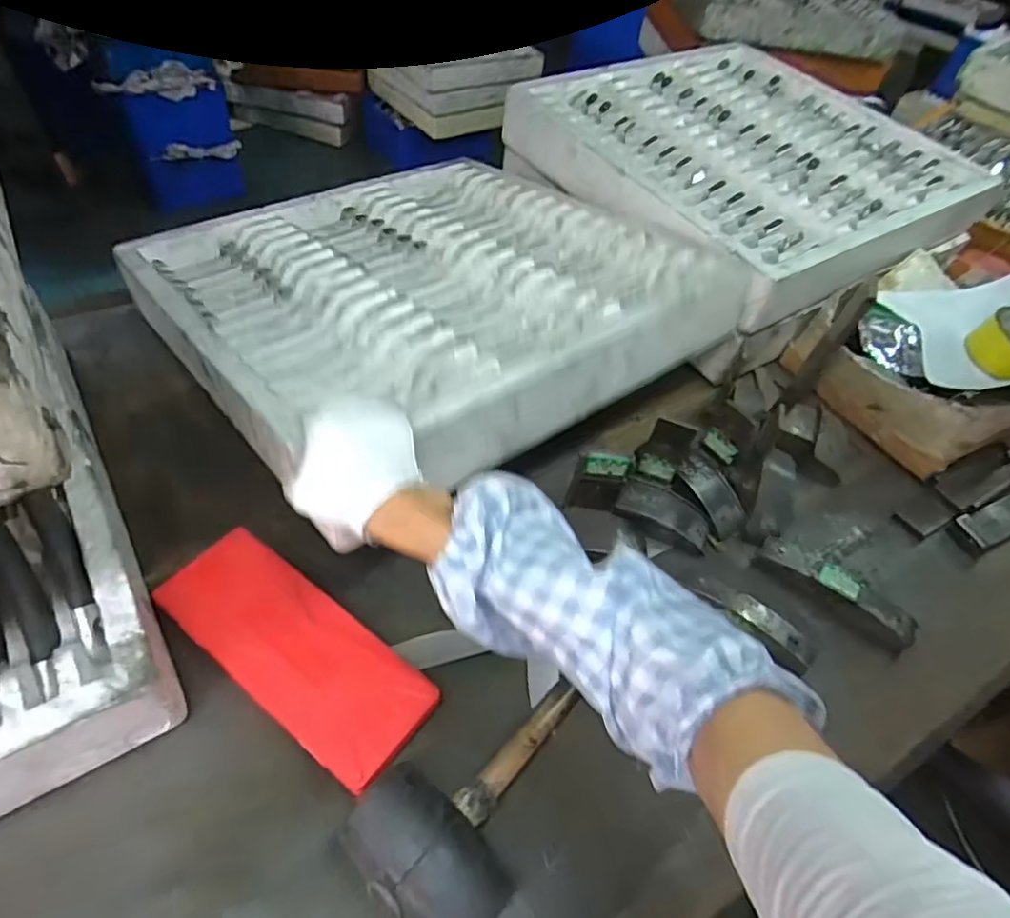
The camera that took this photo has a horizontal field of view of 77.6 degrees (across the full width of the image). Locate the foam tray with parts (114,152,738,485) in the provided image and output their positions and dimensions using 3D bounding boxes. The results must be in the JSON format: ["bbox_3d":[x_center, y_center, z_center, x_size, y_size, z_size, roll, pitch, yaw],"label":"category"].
[{"bbox_3d":[-0.095,-0.213,0.759,0.543,0.073,0.551,-29,49,-28],"label":"foam tray with parts"}]

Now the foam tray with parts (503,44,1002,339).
[{"bbox_3d":[0.363,-0.461,0.952,0.534,0.078,0.547,-24,58,-26],"label":"foam tray with parts"}]

